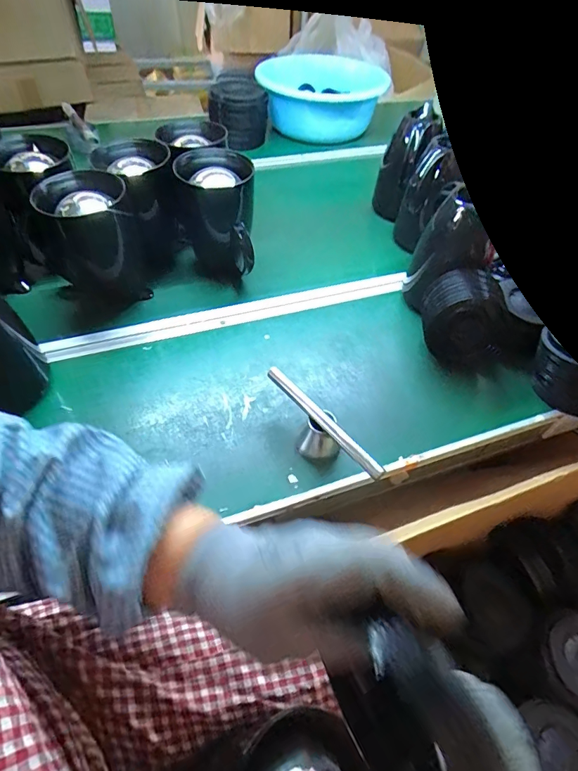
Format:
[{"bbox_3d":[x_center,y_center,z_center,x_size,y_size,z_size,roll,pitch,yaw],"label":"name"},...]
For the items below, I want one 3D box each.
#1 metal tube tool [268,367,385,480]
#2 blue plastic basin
[{"bbox_3d":[0.038,0.059,0.554,0.044,0.073,0.197,-35,61,-28],"label":"metal tube tool"},{"bbox_3d":[0.104,-0.903,1.328,0.396,0.145,0.417,3,50,-2],"label":"blue plastic basin"}]

